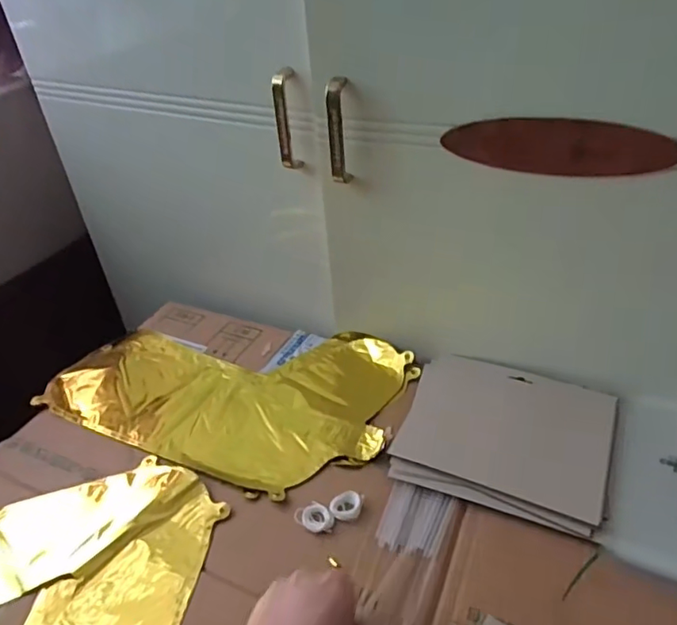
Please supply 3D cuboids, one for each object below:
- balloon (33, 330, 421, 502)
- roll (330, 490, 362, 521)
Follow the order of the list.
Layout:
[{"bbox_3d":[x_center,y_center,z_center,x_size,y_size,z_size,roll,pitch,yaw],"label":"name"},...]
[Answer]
[{"bbox_3d":[-0.128,0.085,0.660,0.390,0.025,0.239,12,39,21],"label":"balloon"},{"bbox_3d":[0.007,0.178,0.513,0.029,0.007,0.023,-16,38,-14],"label":"roll"}]

